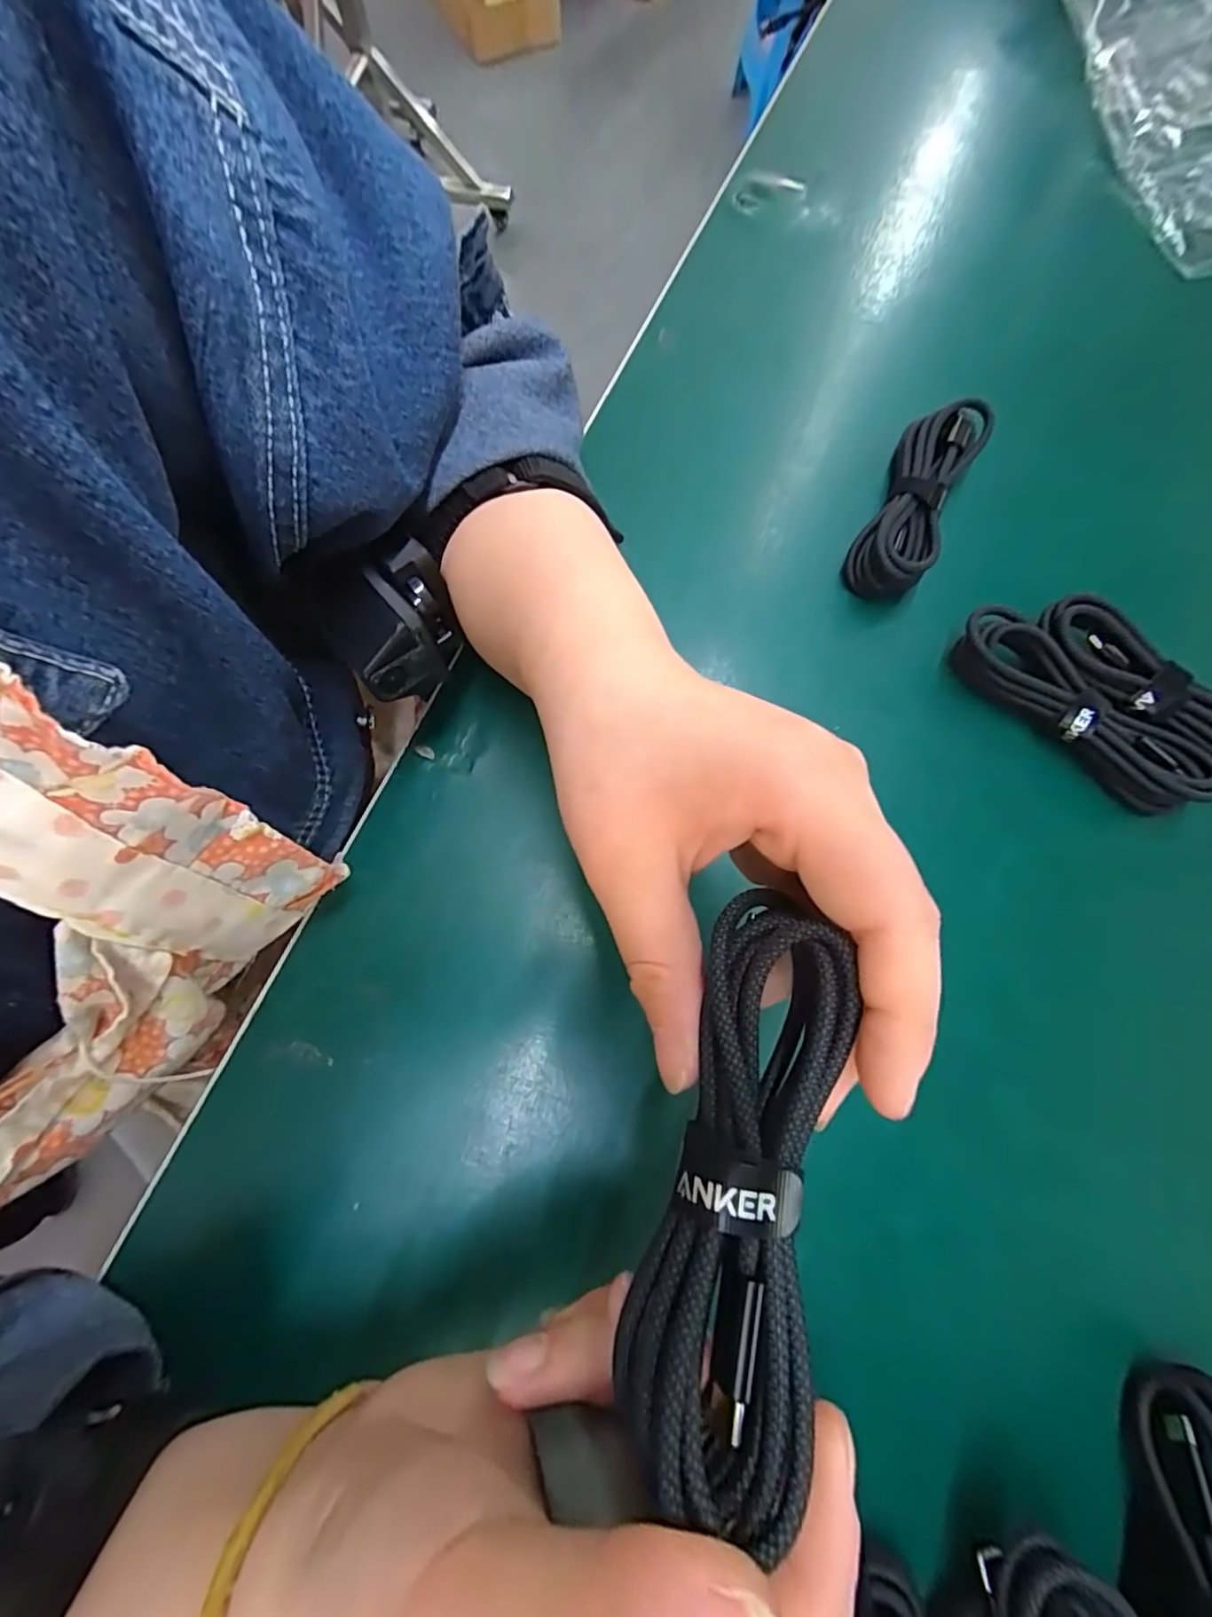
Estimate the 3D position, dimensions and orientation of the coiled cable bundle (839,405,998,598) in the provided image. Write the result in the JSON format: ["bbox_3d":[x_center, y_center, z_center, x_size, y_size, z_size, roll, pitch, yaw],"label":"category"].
[{"bbox_3d":[0.149,-0.150,0.276,0.035,0.021,0.110,27,77,8],"label":"coiled cable bundle"}]

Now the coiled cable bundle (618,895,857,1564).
[{"bbox_3d":[0.029,0.071,0.117,0.032,0.020,0.102,13,76,4],"label":"coiled cable bundle"}]

